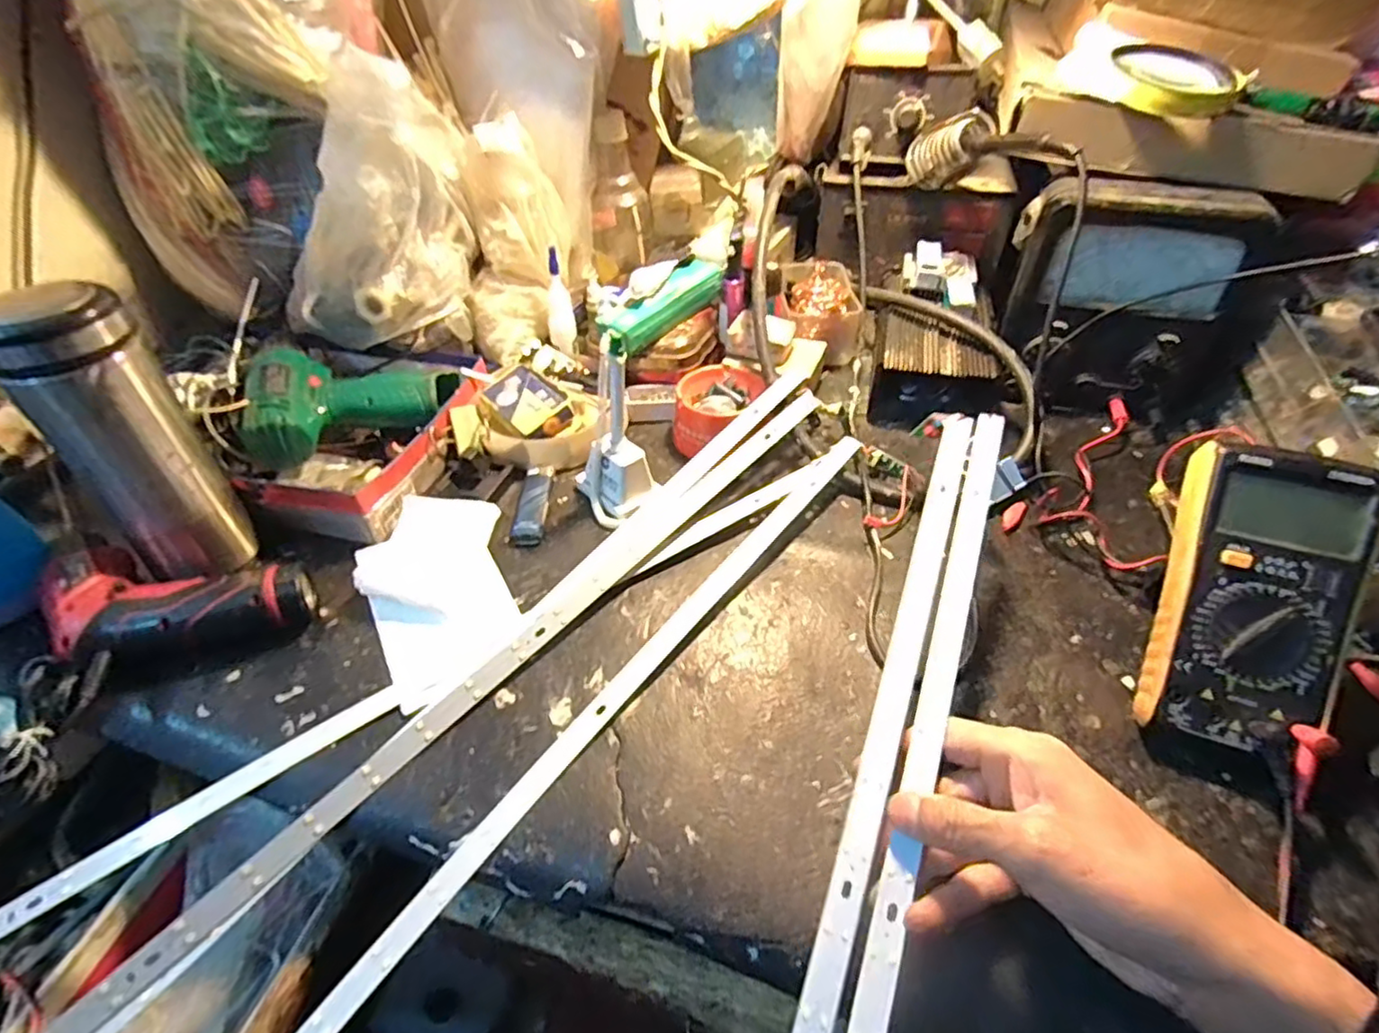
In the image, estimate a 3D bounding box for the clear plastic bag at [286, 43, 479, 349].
[{"bbox_3d":[-0.267,-0.254,0.534,0.145,0.187,0.098,3,46,4],"label":"clear plastic bag"}]

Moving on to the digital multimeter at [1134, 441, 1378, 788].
[{"bbox_3d":[0.307,0.053,0.350,0.082,0.034,0.178,17,90,16],"label":"digital multimeter"}]

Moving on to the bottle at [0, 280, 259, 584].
[{"bbox_3d":[-0.349,-0.043,0.407,0.067,0.187,0.059,-16,48,-14],"label":"bottle"}]

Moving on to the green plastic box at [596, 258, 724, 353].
[{"bbox_3d":[-0.021,-0.196,0.594,0.036,0.028,0.142,31,54,27],"label":"green plastic box"}]

